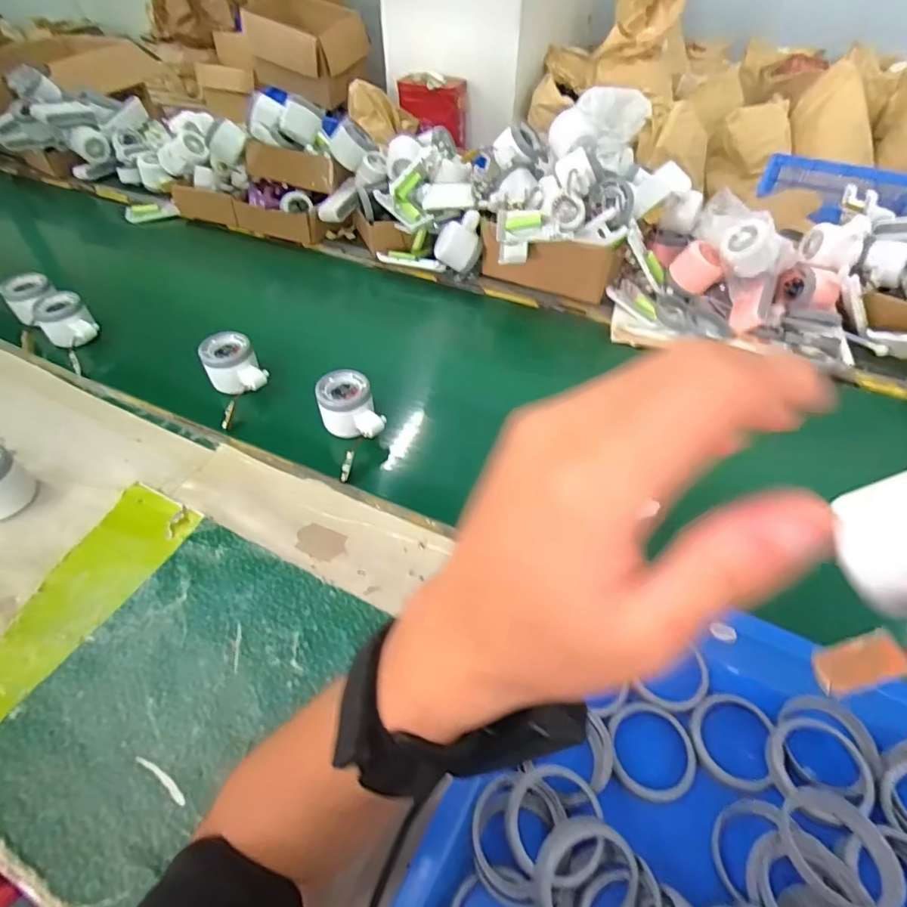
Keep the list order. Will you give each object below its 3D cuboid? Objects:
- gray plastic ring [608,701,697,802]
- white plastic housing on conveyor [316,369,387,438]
[{"bbox_3d":[0.133,0.199,0.349,0.058,0.010,0.058,0,48,-1],"label":"gray plastic ring"},{"bbox_3d":[-0.115,-0.051,0.567,0.058,0.041,0.081,-18,51,-17],"label":"white plastic housing on conveyor"}]

